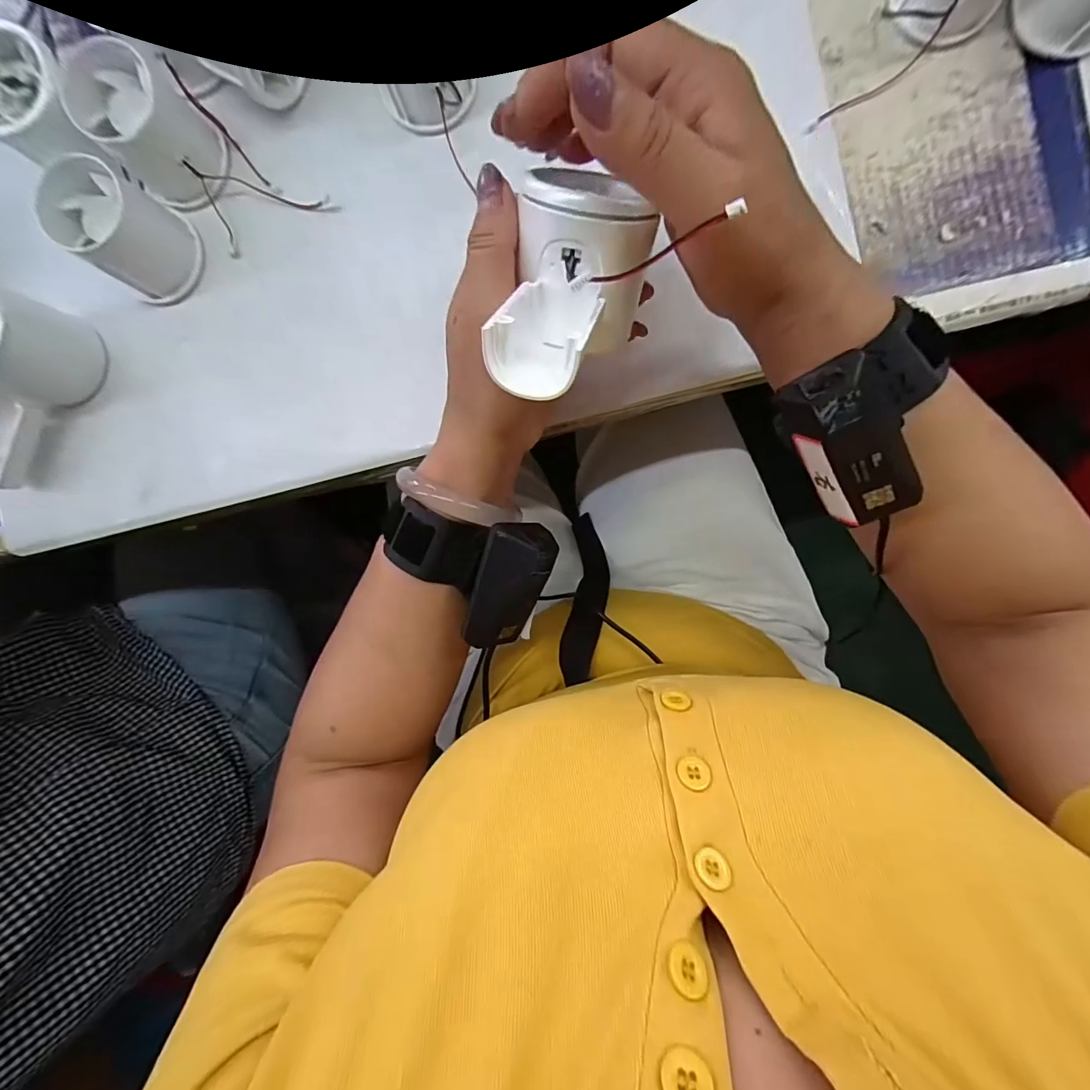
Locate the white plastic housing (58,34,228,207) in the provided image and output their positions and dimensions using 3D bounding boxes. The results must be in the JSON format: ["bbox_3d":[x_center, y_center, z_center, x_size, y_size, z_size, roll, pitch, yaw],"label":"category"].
[{"bbox_3d":[-0.221,-0.234,0.262,0.052,0.044,0.060,-44,90,4],"label":"white plastic housing"}]

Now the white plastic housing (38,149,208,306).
[{"bbox_3d":[-0.243,-0.181,0.271,0.053,0.047,0.051,0,93,3],"label":"white plastic housing"}]

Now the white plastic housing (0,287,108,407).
[{"bbox_3d":[-0.310,-0.117,0.275,0.052,0.061,0.055,19,94,2],"label":"white plastic housing"}]

